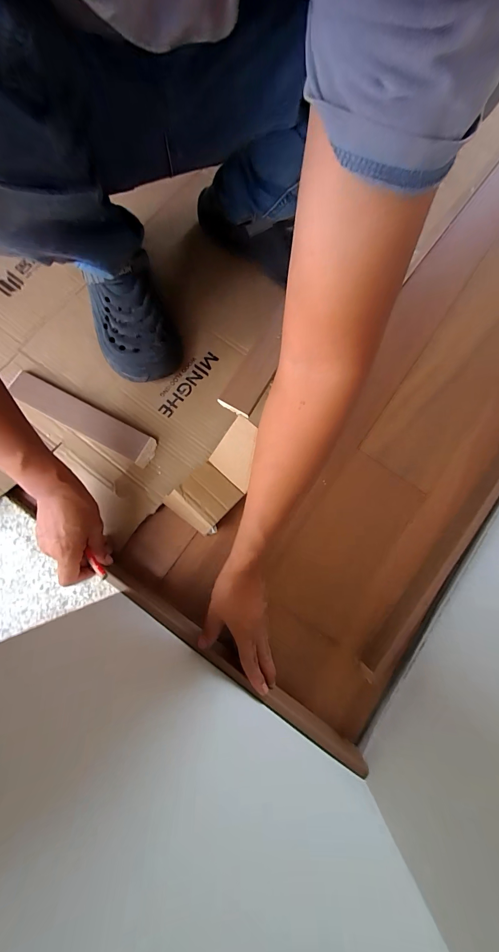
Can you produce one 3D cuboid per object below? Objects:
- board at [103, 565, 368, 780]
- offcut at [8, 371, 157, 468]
[{"bbox_3d":[-0.026,0.254,0.448,0.411,0.049,0.020,35,78,5],"label":"board"},{"bbox_3d":[-0.271,-0.094,0.539,0.256,0.026,0.050,28,77,5],"label":"offcut"}]

